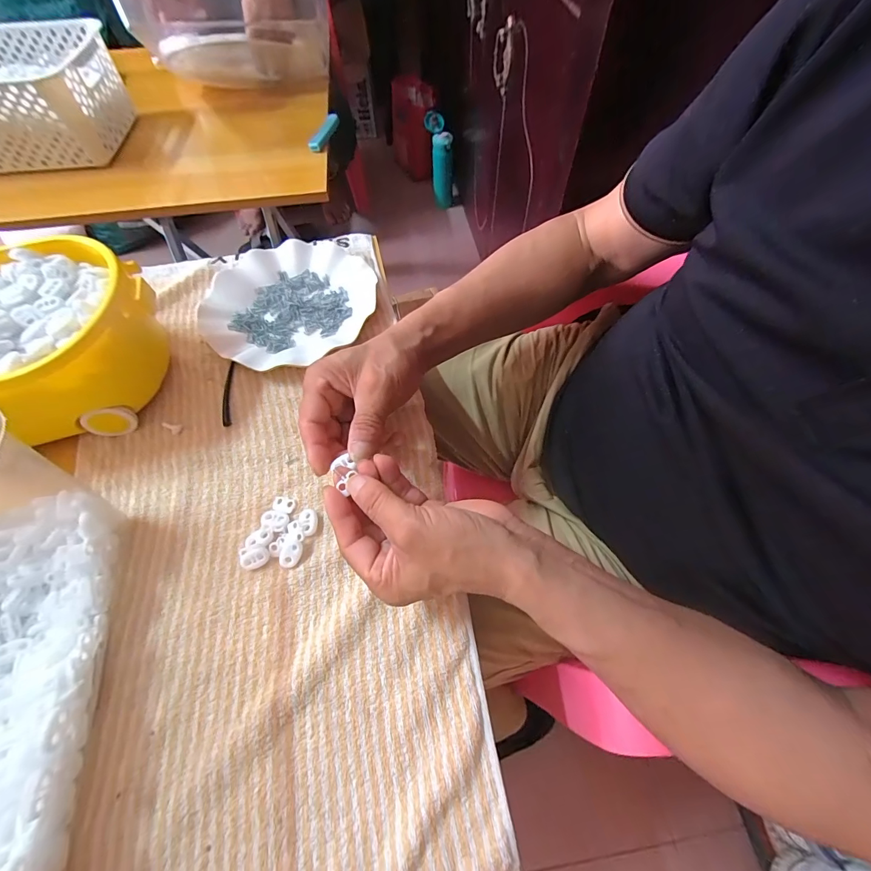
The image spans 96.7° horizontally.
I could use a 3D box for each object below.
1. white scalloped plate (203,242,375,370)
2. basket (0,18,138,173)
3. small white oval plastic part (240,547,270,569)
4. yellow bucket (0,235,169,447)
[{"bbox_3d":[-0.163,-0.152,0.435,0.180,0.026,0.172,-1,62,1],"label":"white scalloped plate"},{"bbox_3d":[-0.646,-0.503,0.588,0.304,0.119,0.204,-6,62,-1],"label":"basket"},{"bbox_3d":[-0.144,0.099,0.310,0.022,0.011,0.013,-21,63,-10],"label":"small white oval plastic part"},{"bbox_3d":[-0.361,-0.072,0.350,0.236,0.109,0.162,-10,62,-4],"label":"yellow bucket"}]

